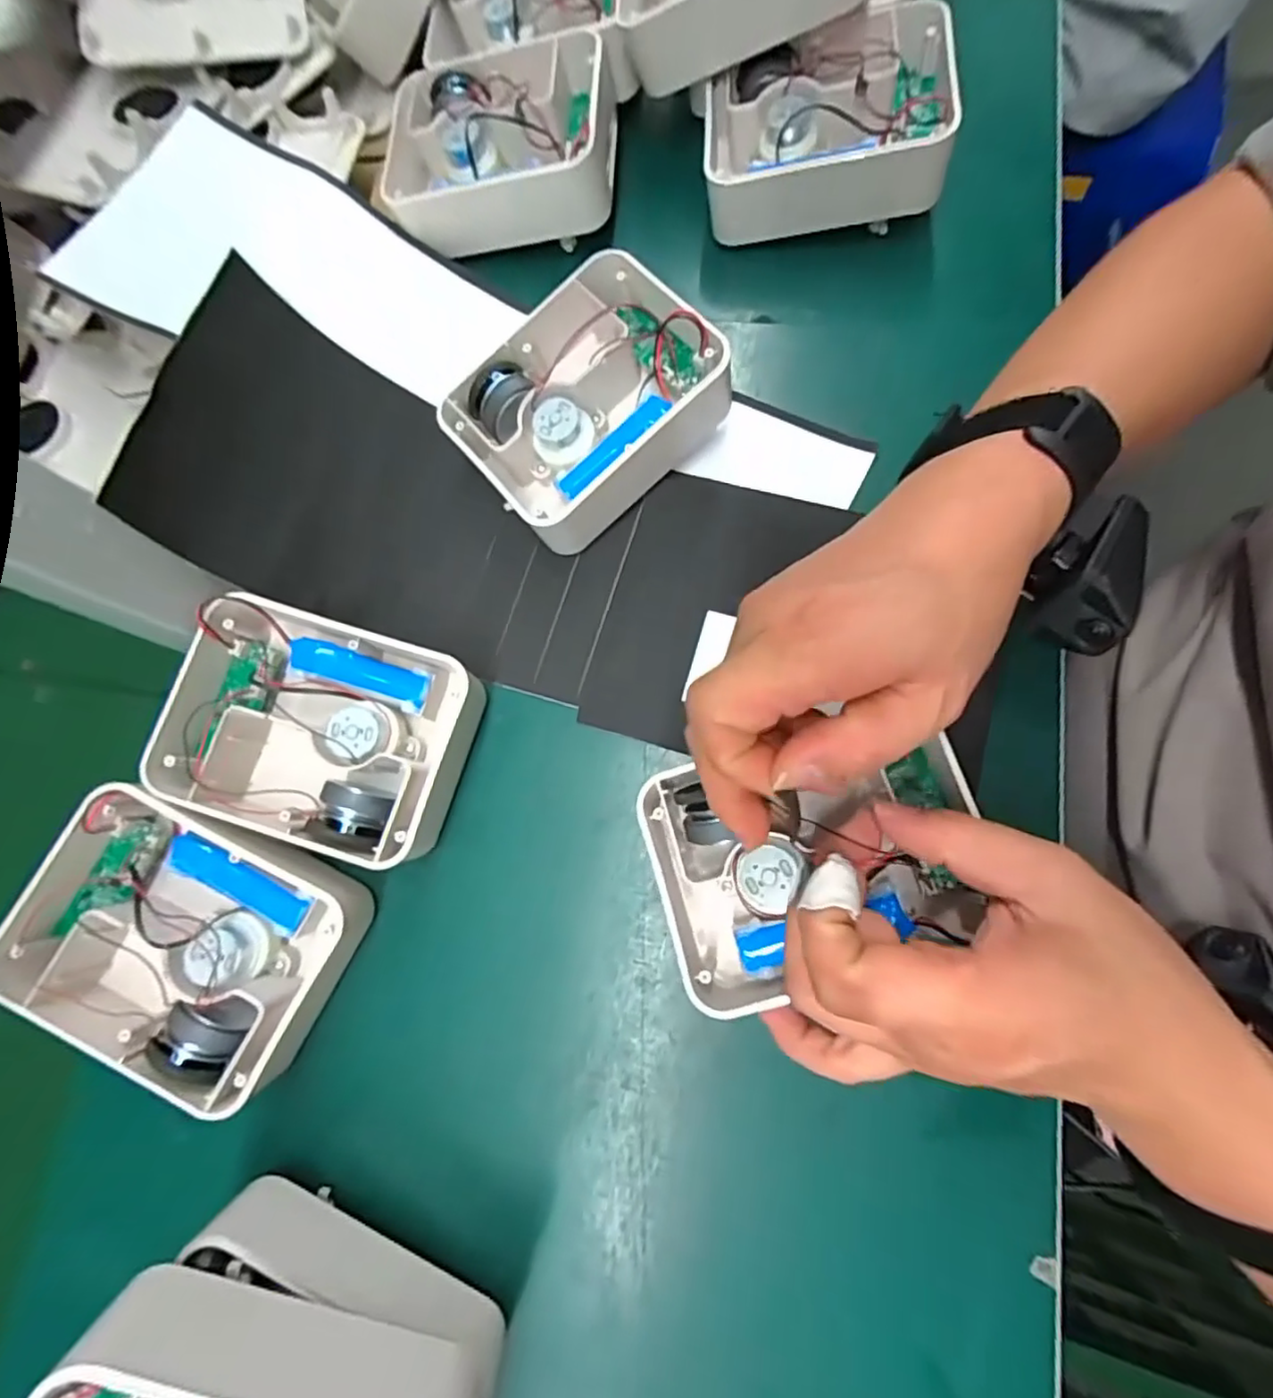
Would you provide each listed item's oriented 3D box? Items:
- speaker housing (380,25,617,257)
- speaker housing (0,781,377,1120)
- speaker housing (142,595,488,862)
[{"bbox_3d":[-0.081,-0.323,0.368,0.135,0.047,0.102,1,78,5],"label":"speaker housing"},{"bbox_3d":[-0.201,0.105,0.288,0.139,0.061,0.106,23,80,9],"label":"speaker housing"},{"bbox_3d":[-0.149,0.015,0.301,0.137,0.048,0.101,16,79,8],"label":"speaker housing"}]

